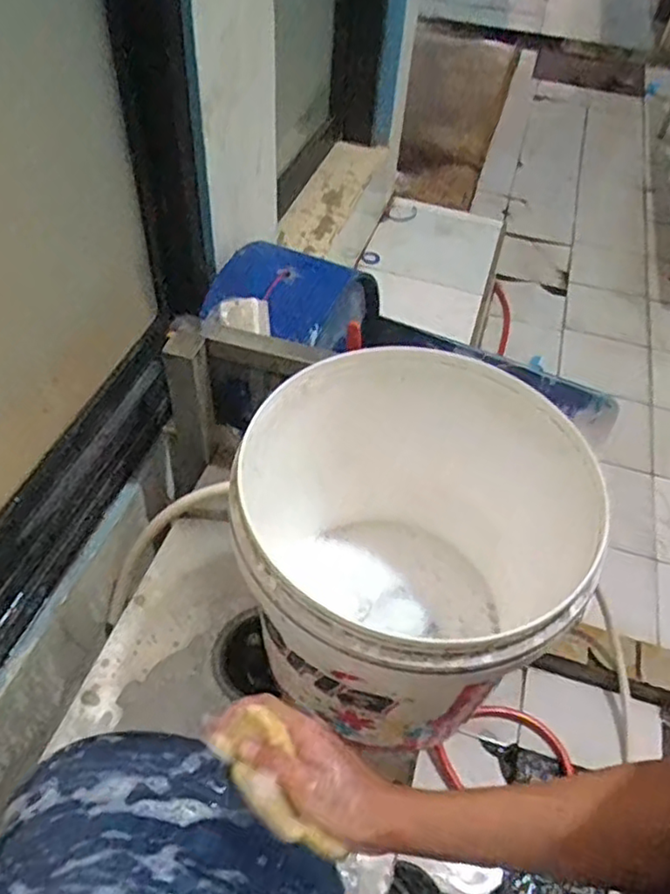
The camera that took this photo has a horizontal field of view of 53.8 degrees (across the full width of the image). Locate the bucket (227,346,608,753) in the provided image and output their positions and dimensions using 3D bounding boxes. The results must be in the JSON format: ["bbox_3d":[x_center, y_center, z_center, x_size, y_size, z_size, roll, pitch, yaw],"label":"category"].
[{"bbox_3d":[0.067,0.115,0.640,0.301,0.283,0.292,2,49,-3],"label":"bucket"}]

